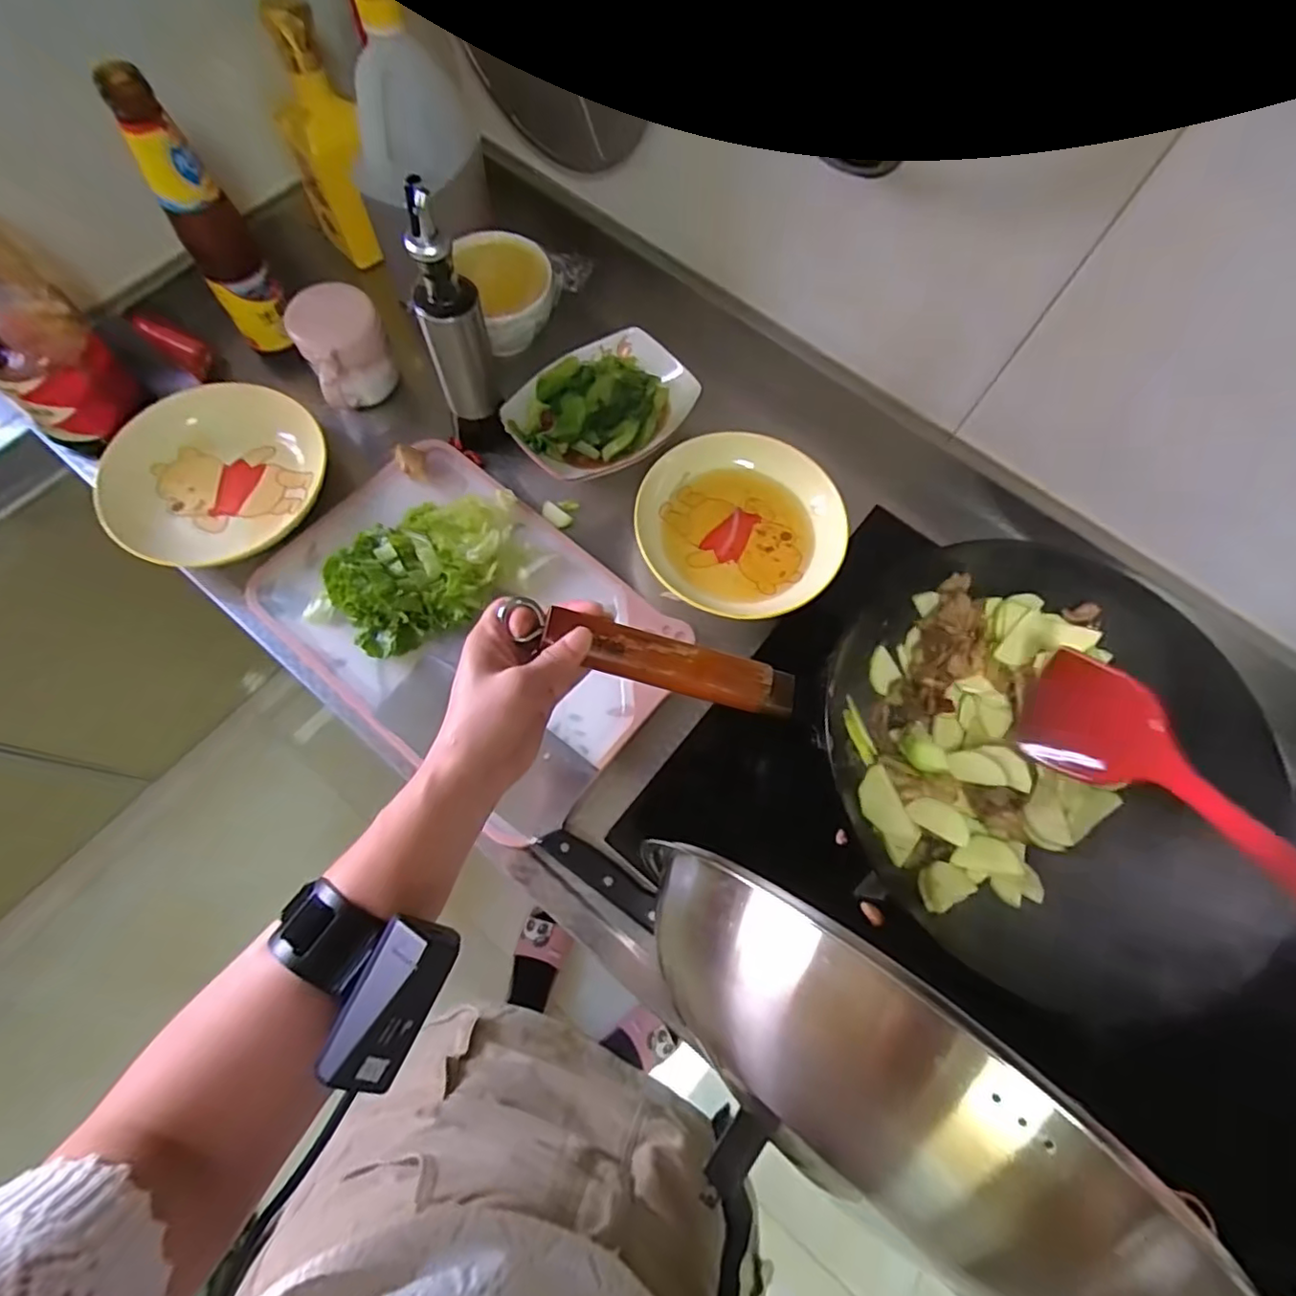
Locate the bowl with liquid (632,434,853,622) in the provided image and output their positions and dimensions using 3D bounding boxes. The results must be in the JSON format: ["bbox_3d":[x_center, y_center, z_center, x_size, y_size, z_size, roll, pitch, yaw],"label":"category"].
[{"bbox_3d":[0.087,-0.124,0.610,0.189,0.044,0.190,1,70,-2],"label":"bowl with liquid"}]

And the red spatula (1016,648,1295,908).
[{"bbox_3d":[0.307,0.088,0.339,0.034,0.282,0.076,2,112,-2],"label":"red spatula"}]

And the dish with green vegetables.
[{"bbox_3d":[-0.044,-0.250,0.633,0.133,0.063,0.187,37,73,10],"label":"dish with green vegetables"}]

